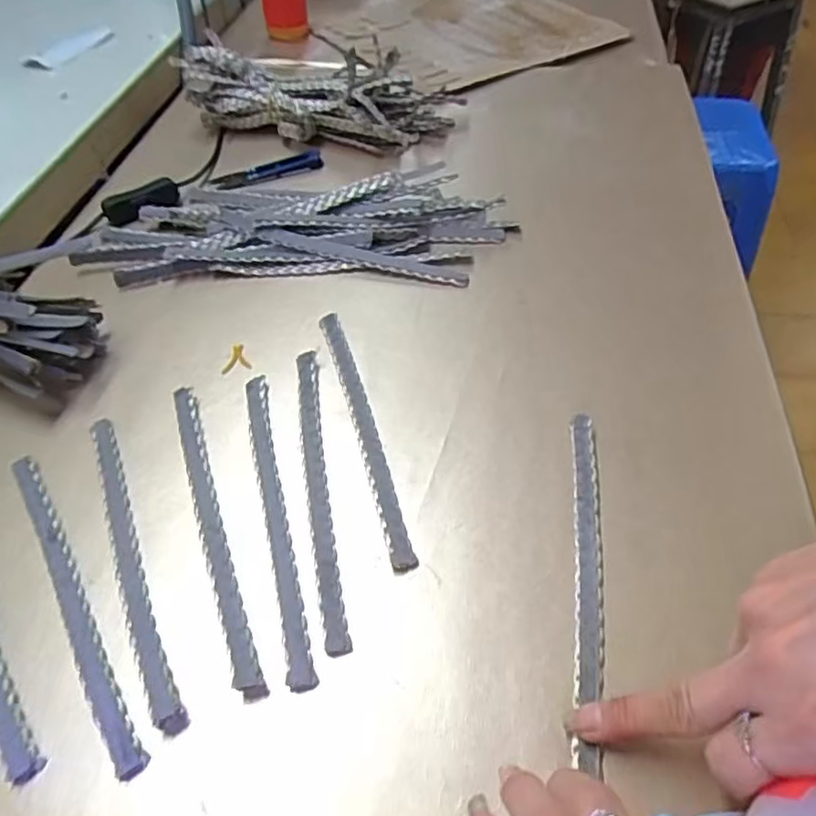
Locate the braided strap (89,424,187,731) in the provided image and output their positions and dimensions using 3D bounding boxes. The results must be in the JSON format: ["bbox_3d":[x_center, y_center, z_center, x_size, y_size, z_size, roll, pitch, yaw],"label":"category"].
[{"bbox_3d":[-0.144,0.072,0.331,0.013,0.011,0.190,-21,52,-16],"label":"braided strap"}]

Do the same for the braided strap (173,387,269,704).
[{"bbox_3d":[-0.103,0.059,0.341,0.012,0.009,0.188,-18,51,-13],"label":"braided strap"}]

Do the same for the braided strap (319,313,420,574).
[{"bbox_3d":[-0.027,0.009,0.381,0.013,0.007,0.191,-13,50,-10],"label":"braided strap"}]

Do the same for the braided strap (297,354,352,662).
[{"bbox_3d":[-0.049,0.040,0.356,0.014,0.007,0.188,-8,50,-6],"label":"braided strap"}]

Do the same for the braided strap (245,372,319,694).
[{"bbox_3d":[-0.071,0.053,0.347,0.013,0.004,0.190,-12,50,-9],"label":"braided strap"}]

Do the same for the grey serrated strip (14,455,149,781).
[{"bbox_3d":[-0.168,0.091,0.320,0.014,0.007,0.190,-28,54,-21],"label":"grey serrated strip"}]

